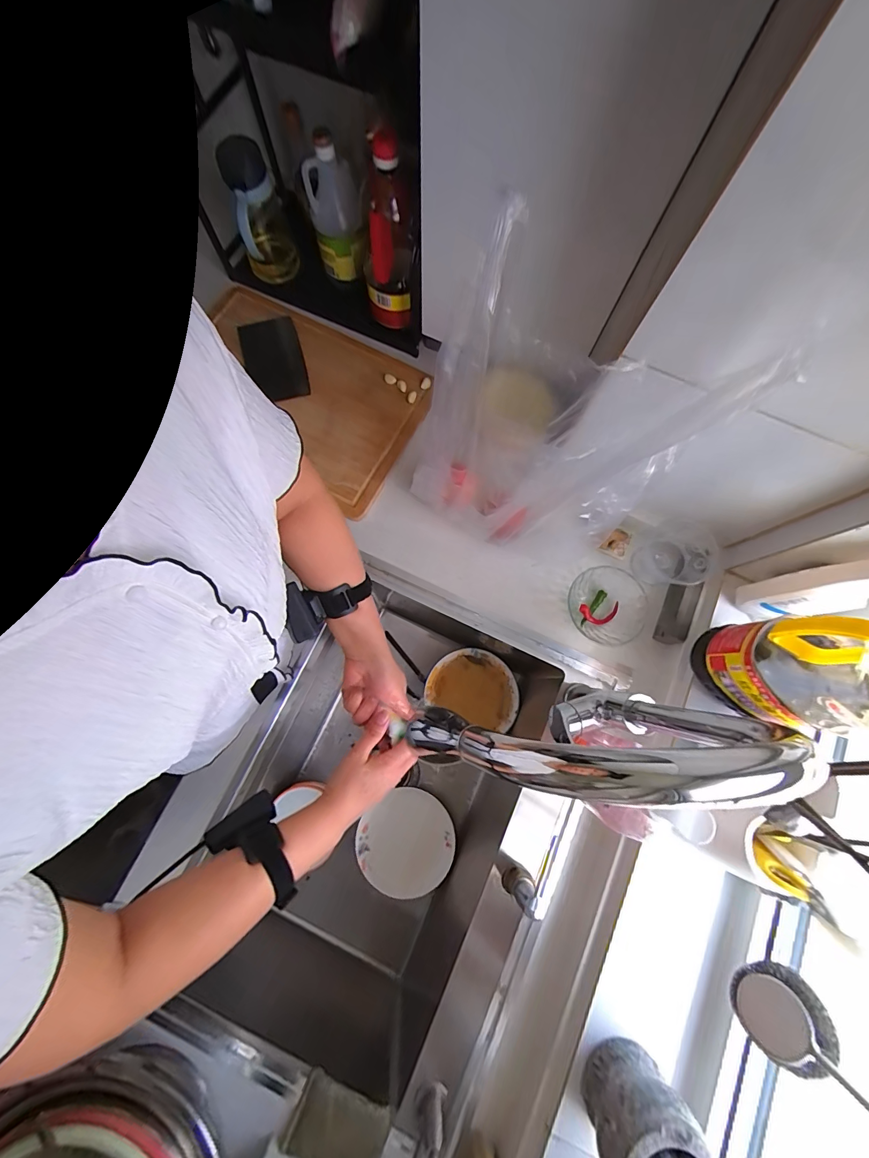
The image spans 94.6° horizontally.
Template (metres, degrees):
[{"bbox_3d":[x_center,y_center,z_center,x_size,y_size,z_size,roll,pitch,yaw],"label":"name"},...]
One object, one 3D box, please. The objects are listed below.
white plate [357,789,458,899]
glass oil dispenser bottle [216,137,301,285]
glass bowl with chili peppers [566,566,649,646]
[{"bbox_3d":[-0.049,0.480,0.729,0.170,0.018,0.161,0,77,-1],"label":"white plate"},{"bbox_3d":[-0.293,-0.604,0.676,0.085,0.183,0.079,-19,78,-5],"label":"glass oil dispenser bottle"},{"bbox_3d":[0.265,0.043,0.613,0.108,0.041,0.110,0,77,-1],"label":"glass bowl with chili peppers"}]

